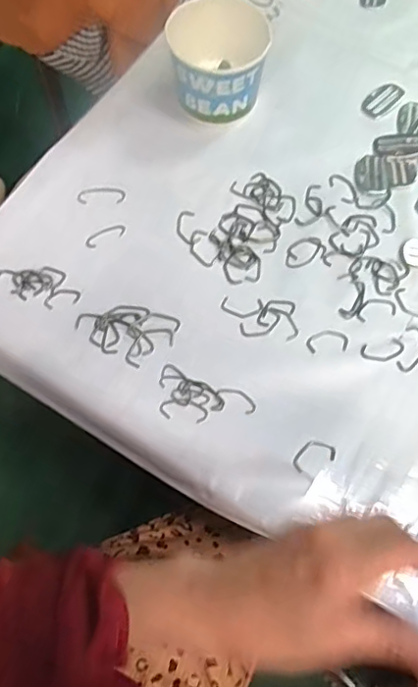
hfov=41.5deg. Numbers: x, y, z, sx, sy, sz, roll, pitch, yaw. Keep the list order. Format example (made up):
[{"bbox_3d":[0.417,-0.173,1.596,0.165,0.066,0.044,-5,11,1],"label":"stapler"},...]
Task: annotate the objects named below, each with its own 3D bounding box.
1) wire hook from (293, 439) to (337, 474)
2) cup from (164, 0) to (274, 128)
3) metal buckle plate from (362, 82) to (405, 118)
[{"bbox_3d":[0.081,0.086,0.427,0.033,0.004,0.020,-20,71,-6],"label":"wire hook"},{"bbox_3d":[0.007,-0.269,0.530,0.084,0.063,0.098,-3,70,1],"label":"cup"},{"bbox_3d":[0.176,-0.249,0.560,0.028,0.004,0.049,40,76,14],"label":"metal buckle plate"}]

